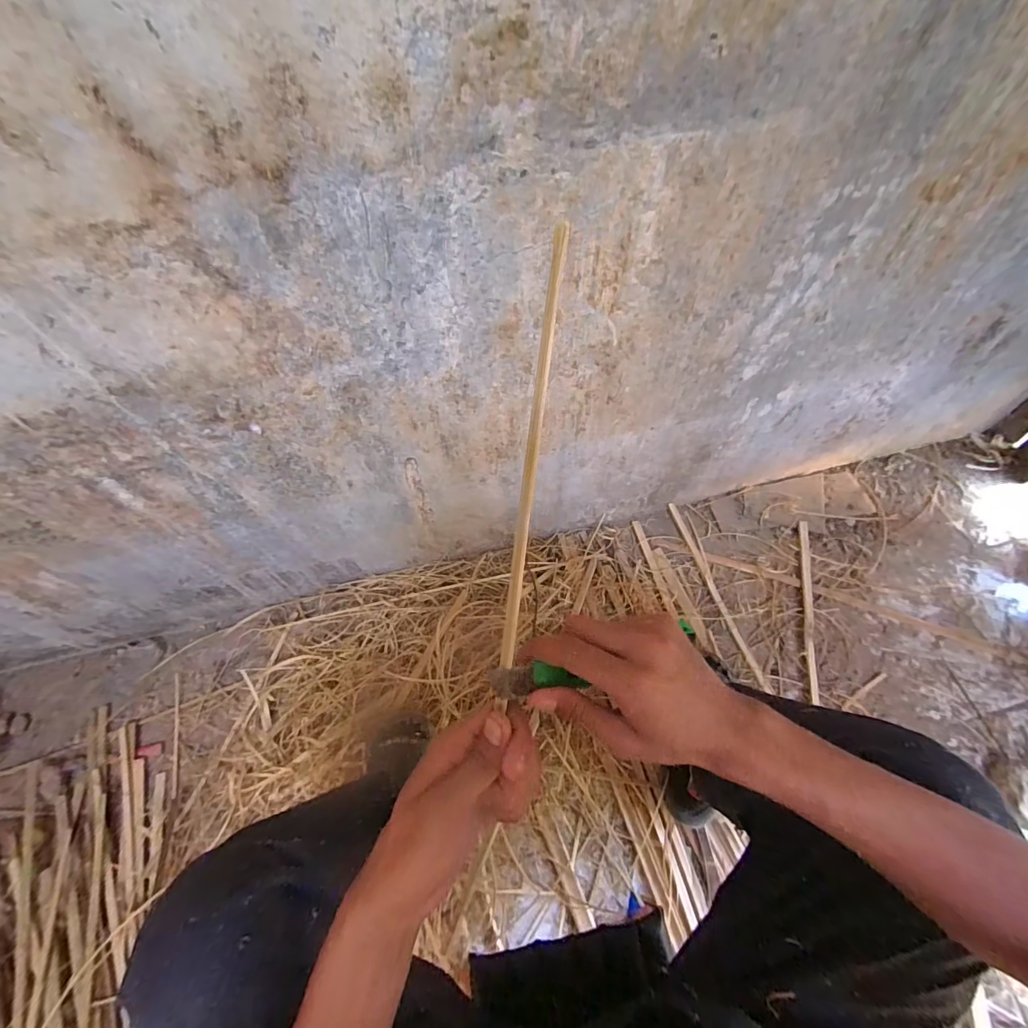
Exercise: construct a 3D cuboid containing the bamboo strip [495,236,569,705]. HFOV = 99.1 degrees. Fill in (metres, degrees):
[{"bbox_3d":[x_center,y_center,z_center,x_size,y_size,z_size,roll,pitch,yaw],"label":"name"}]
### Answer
[{"bbox_3d":[0.011,-0.029,0.280,0.009,0.005,0.305,7,91,8],"label":"bamboo strip"}]

